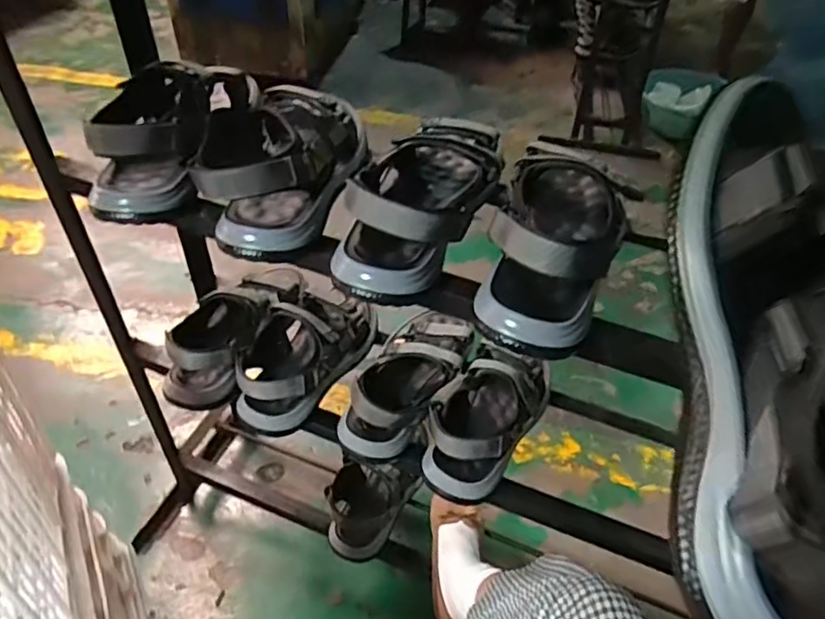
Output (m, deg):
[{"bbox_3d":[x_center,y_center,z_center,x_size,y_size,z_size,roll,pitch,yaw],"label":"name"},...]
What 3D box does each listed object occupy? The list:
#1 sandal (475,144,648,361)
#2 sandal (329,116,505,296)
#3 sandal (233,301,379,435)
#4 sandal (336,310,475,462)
[{"bbox_3d":[0.128,-0.073,0.511,0.097,0.086,0.232,17,46,13],"label":"sandal"},{"bbox_3d":[0.015,-0.110,0.548,0.118,0.087,0.223,14,45,11],"label":"sandal"},{"bbox_3d":[-0.150,0.052,0.796,0.117,0.084,0.230,23,47,19],"label":"sandal"},{"bbox_3d":[-0.006,0.090,0.772,0.120,0.075,0.225,21,47,18],"label":"sandal"}]

